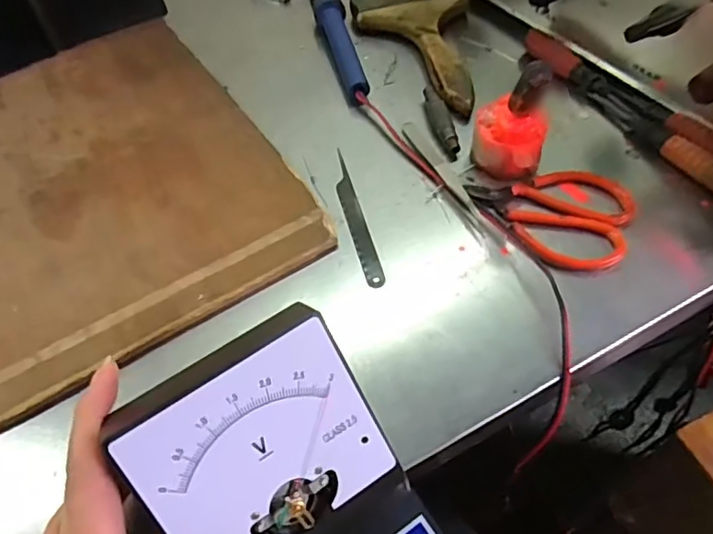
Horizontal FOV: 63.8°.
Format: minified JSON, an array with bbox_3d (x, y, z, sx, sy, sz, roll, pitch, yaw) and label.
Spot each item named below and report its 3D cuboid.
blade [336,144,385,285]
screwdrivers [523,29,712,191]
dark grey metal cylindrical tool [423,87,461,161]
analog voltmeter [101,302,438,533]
[{"bbox_3d":[-0.001,-0.034,0.383,0.012,0.004,0.117,-14,55,-5],"label":"blade"},{"bbox_3d":[0.198,-0.120,0.420,0.035,0.025,0.195,-27,58,-14],"label":"screwdrivers"},{"bbox_3d":[0.062,-0.108,0.422,0.015,0.012,0.067,-11,55,-3],"label":"dark grey metal cylindrical tool"},{"bbox_3d":[-0.028,0.092,0.229,0.096,0.079,0.117,-30,58,-16],"label":"analog voltmeter"}]

